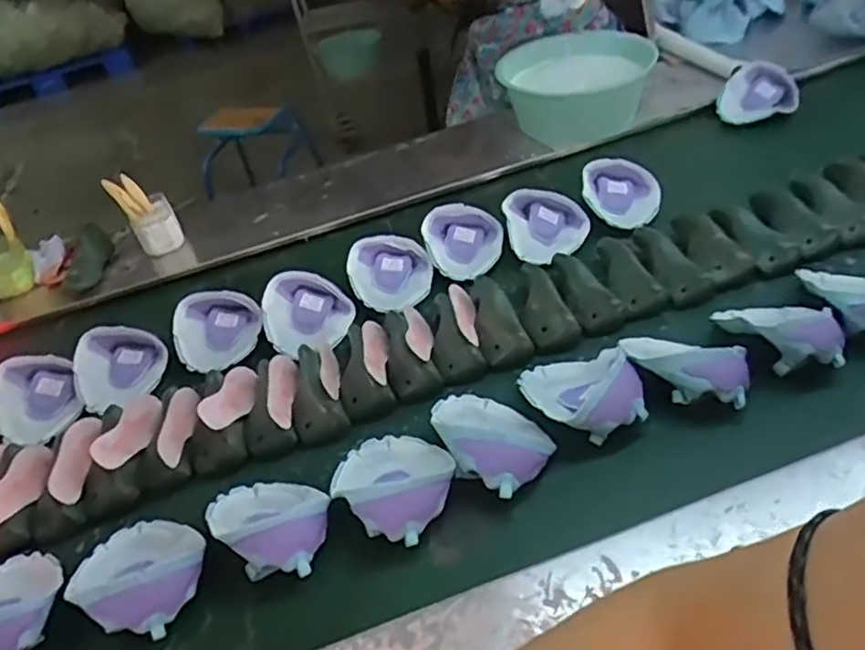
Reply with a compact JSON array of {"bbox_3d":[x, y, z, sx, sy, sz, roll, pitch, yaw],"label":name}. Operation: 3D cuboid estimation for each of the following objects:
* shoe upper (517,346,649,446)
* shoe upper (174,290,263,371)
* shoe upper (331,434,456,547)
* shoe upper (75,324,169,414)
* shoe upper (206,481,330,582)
[{"bbox_3d":[0.182,0.082,0.838,0.130,0.073,0.142,-2,38,-6],"label":"shoe upper"},{"bbox_3d":[-0.340,0.008,1.059,0.130,0.064,0.140,-12,40,-17],"label":"shoe upper"},{"bbox_3d":[-0.045,0.169,0.763,0.133,0.070,0.155,-2,38,-5],"label":"shoe upper"},{"bbox_3d":[-0.479,0.064,1.030,0.134,0.056,0.146,-19,42,-25],"label":"shoe upper"},{"bbox_3d":[-0.186,0.215,0.757,0.138,0.063,0.126,1,38,-1],"label":"shoe upper"}]

